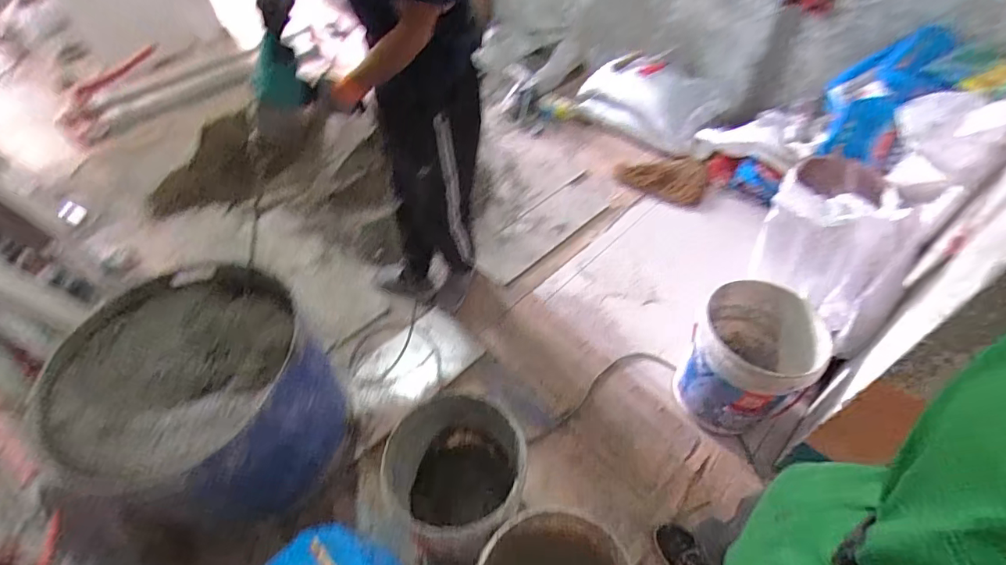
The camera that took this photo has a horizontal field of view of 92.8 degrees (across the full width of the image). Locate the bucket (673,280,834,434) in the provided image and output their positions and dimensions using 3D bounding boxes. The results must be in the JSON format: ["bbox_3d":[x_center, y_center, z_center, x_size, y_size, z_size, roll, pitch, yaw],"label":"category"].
[{"bbox_3d":[0.663,0.234,1.340,0.293,0.386,0.302,-1,50,2],"label":"bucket"}]

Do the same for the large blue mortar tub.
[{"bbox_3d":[-0.733,0.295,1.226,0.525,0.446,0.547,-1,50,2],"label":"large blue mortar tub"}]

